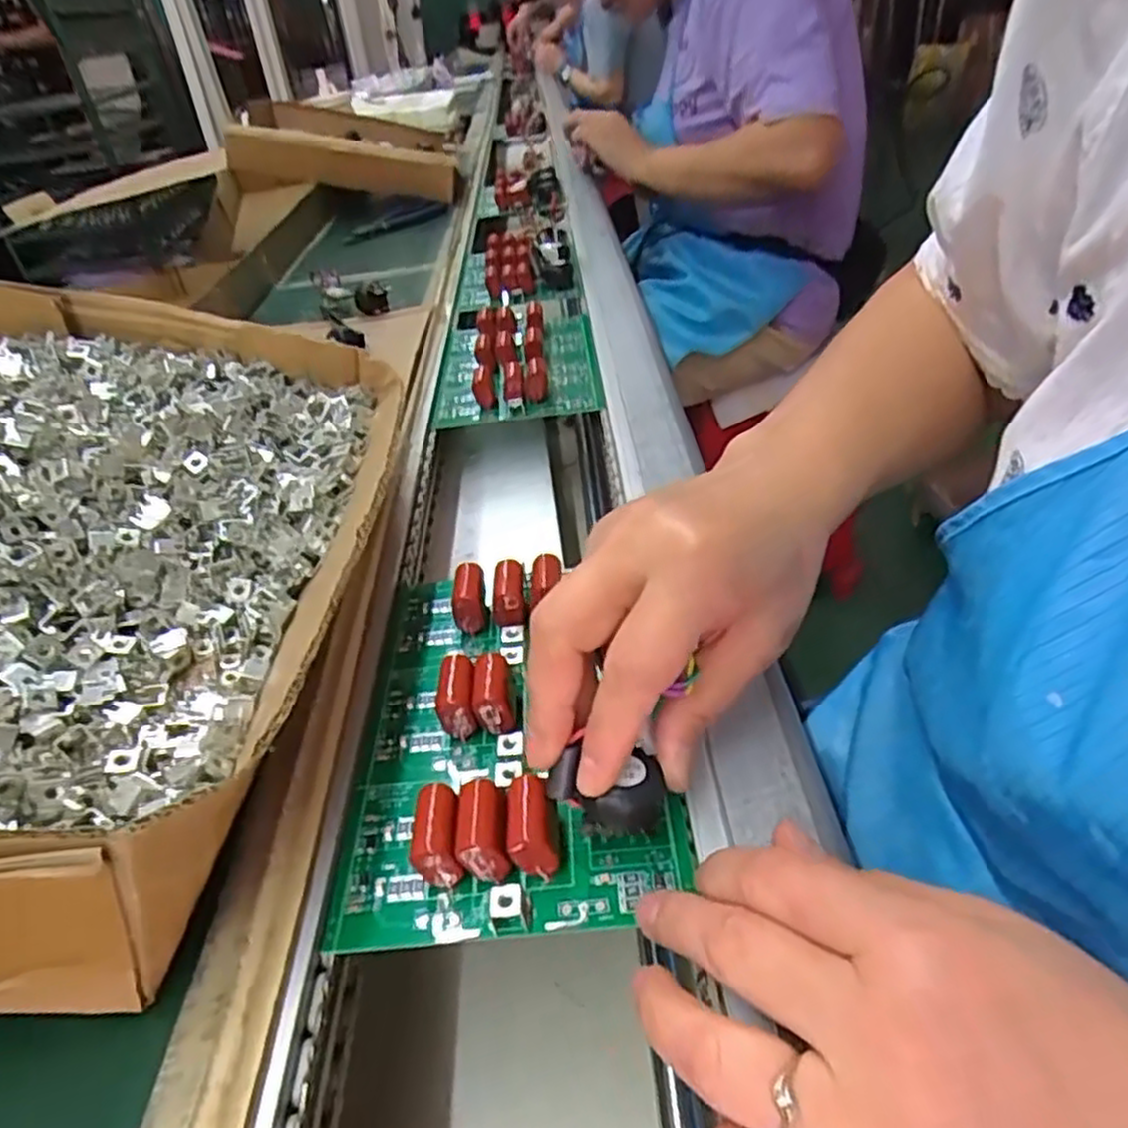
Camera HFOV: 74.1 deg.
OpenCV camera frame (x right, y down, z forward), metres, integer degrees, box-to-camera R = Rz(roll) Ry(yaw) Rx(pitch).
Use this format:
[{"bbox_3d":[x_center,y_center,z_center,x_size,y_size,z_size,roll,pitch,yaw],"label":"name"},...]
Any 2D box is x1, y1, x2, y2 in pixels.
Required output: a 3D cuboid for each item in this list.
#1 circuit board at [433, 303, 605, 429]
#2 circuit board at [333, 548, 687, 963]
[{"bbox_3d":[-0.038,-0.178,0.599,0.119,0.031,0.215,-6,38,1],"label":"circuit board"},{"bbox_3d":[-0.023,0.054,0.301,0.119,0.031,0.176,-6,38,1],"label":"circuit board"}]

